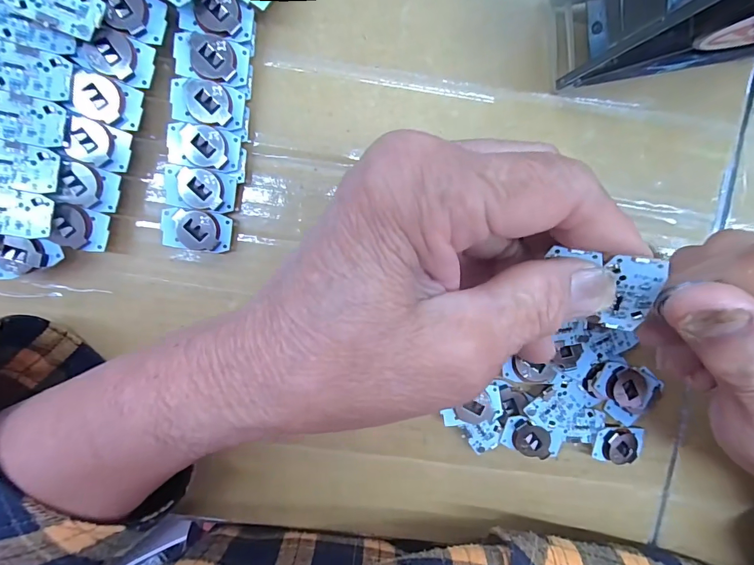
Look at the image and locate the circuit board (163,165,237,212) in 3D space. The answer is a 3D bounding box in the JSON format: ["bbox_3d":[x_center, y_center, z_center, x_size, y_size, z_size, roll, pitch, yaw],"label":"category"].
[{"bbox_3d":[-0.078,-0.041,0.173,0.028,0.006,0.018,7,97,-4],"label":"circuit board"}]

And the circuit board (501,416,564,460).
[{"bbox_3d":[0.078,0.077,0.195,0.029,0.007,0.017,16,96,-5],"label":"circuit board"}]

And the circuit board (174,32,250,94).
[{"bbox_3d":[-0.070,-0.094,0.166,0.029,0.007,0.018,11,96,-4],"label":"circuit board"}]

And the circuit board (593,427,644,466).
[{"bbox_3d":[0.122,0.081,0.199,0.026,0.009,0.018,10,96,-4],"label":"circuit board"}]

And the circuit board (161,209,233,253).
[{"bbox_3d":[-0.081,-0.024,0.178,0.028,0.010,0.018,8,96,-4],"label":"circuit board"}]

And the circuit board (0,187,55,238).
[{"bbox_3d":[-0.146,-0.028,0.153,0.030,0.005,0.017,11,96,-4],"label":"circuit board"}]

